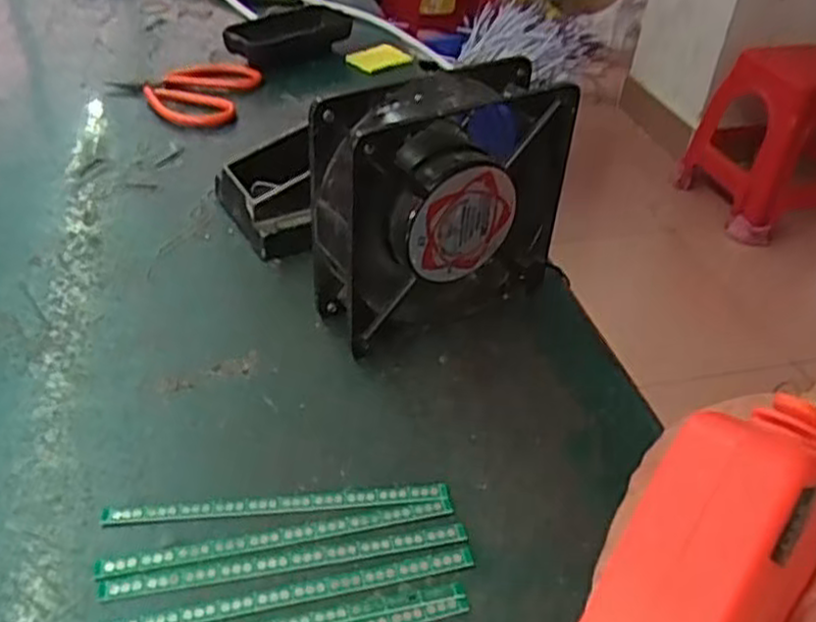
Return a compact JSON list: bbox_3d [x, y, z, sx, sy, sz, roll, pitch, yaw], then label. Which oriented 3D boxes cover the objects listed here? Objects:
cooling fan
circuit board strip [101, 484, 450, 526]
[{"bbox_3d":[0.016,-0.052,0.374,0.126,0.120,0.046,-19,44,-26],"label":"cooling fan"},{"bbox_3d":[-0.051,0.076,0.304,0.134,0.004,0.008,-2,39,-7],"label":"circuit board strip"}]

